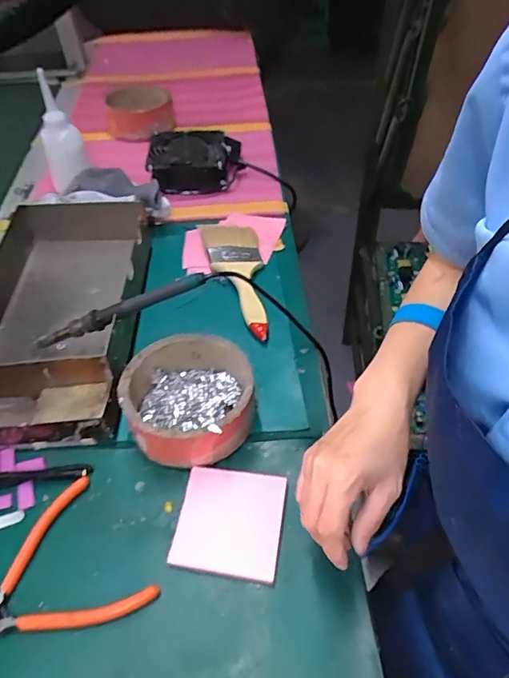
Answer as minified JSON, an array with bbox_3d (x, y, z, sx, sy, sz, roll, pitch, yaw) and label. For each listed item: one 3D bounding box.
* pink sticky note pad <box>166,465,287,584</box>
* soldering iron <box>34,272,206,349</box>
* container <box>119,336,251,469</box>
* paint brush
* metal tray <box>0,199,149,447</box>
[{"bbox_3d":[-0.020,0.153,0.429,0.085,0.010,0.088,6,47,7],"label":"pink sticky note pad"},{"bbox_3d":[-0.141,-0.028,0.516,0.194,0.020,0.014,-20,45,13],"label":"soldering iron"},{"bbox_3d":[-0.062,0.060,0.484,0.118,0.057,0.117,-1,47,1],"label":"container"},{"bbox_3d":[-0.021,-0.084,0.638,0.071,0.027,0.223,-8,47,-6],"label":"paint brush"},{"bbox_3d":[-0.231,-0.037,0.573,0.195,0.069,0.338,-4,47,-3],"label":"metal tray"}]

